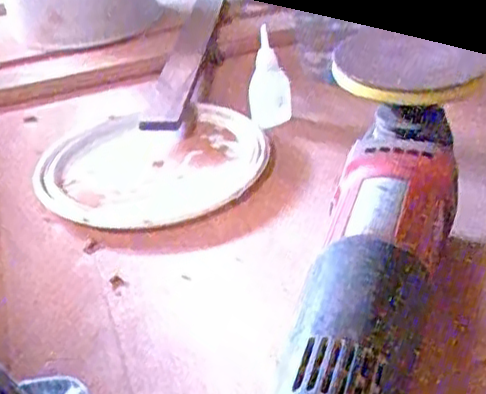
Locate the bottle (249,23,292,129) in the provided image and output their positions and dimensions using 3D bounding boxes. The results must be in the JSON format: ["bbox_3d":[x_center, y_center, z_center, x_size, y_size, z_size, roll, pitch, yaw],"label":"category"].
[{"bbox_3d":[0.020,-0.095,0.548,0.031,0.073,0.038,-8,35,0],"label":"bottle"}]

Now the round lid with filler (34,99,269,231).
[{"bbox_3d":[-0.074,-0.031,0.533,0.164,0.021,0.157,-5,31,3],"label":"round lid with filler"}]

